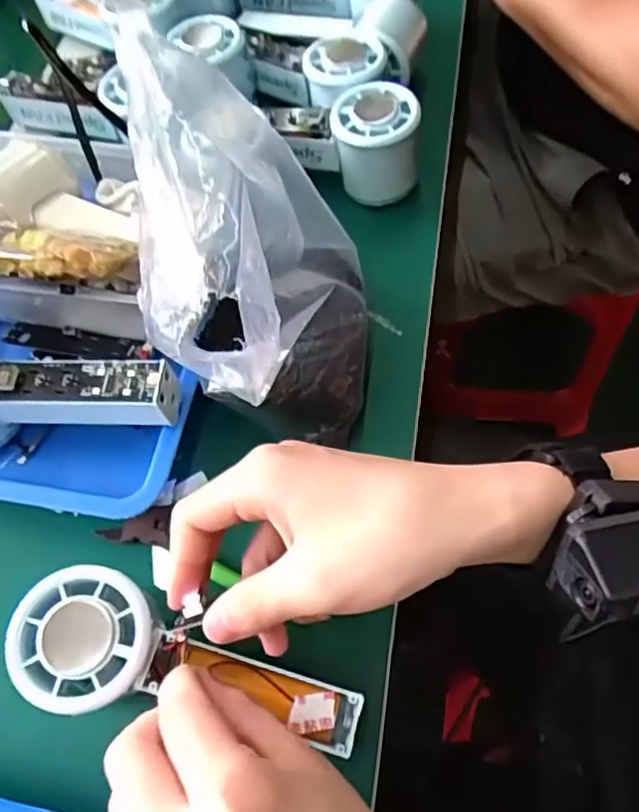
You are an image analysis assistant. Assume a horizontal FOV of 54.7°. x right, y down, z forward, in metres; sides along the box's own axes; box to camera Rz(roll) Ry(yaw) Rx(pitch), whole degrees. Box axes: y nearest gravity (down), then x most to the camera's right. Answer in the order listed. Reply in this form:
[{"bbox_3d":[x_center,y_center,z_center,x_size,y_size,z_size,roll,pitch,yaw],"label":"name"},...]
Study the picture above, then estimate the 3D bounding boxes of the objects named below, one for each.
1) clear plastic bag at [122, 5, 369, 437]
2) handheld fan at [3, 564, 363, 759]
[{"bbox_3d":[-0.023,-0.065,0.295,0.095,0.166,0.133,-5,62,0],"label":"clear plastic bag"},{"bbox_3d":[-0.057,0.115,0.270,0.150,0.026,0.053,20,64,-8],"label":"handheld fan"}]

